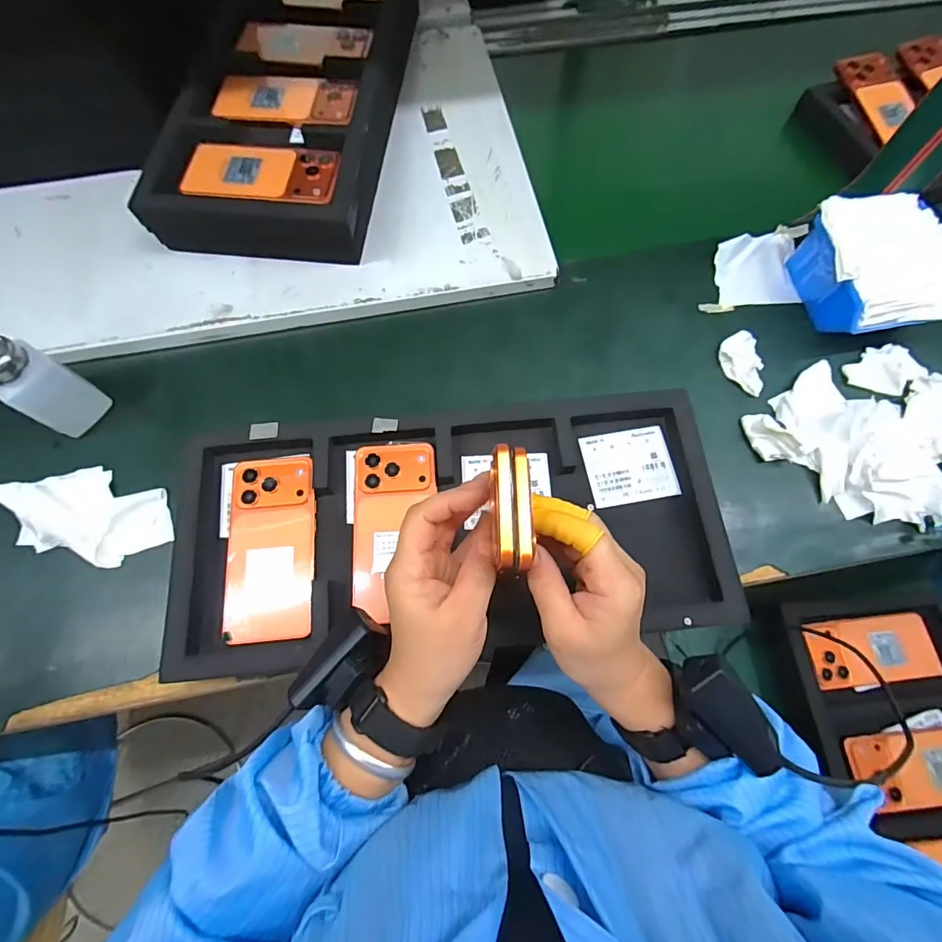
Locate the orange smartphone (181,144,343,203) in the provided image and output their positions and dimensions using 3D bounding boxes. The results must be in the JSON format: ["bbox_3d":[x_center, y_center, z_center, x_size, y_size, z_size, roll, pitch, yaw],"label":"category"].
[{"bbox_3d":[-0.221,-0.316,0.501,0.160,0.009,0.077,5,70,2],"label":"orange smartphone"}]

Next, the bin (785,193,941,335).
[{"bbox_3d":[0.428,-0.211,0.504,0.127,0.076,0.139,-4,70,-2],"label":"bin"}]

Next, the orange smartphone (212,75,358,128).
[{"bbox_3d":[-0.212,-0.429,0.542,0.158,0.010,0.086,3,70,1],"label":"orange smartphone"}]

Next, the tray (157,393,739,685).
[{"bbox_3d":[-0.016,0.047,0.427,0.476,0.027,0.216,-6,72,-3],"label":"tray"}]

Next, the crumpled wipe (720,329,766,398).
[{"bbox_3d":[0.289,-0.118,0.503,0.042,0.008,0.074,3,70,1],"label":"crumpled wipe"}]

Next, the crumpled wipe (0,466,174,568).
[{"bbox_3d":[-0.365,0.040,0.445,0.161,0.021,0.081,12,70,4],"label":"crumpled wipe"}]

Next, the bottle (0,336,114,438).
[{"bbox_3d":[-0.402,-0.084,0.419,0.058,0.115,0.053,26,72,9],"label":"bottle"}]

